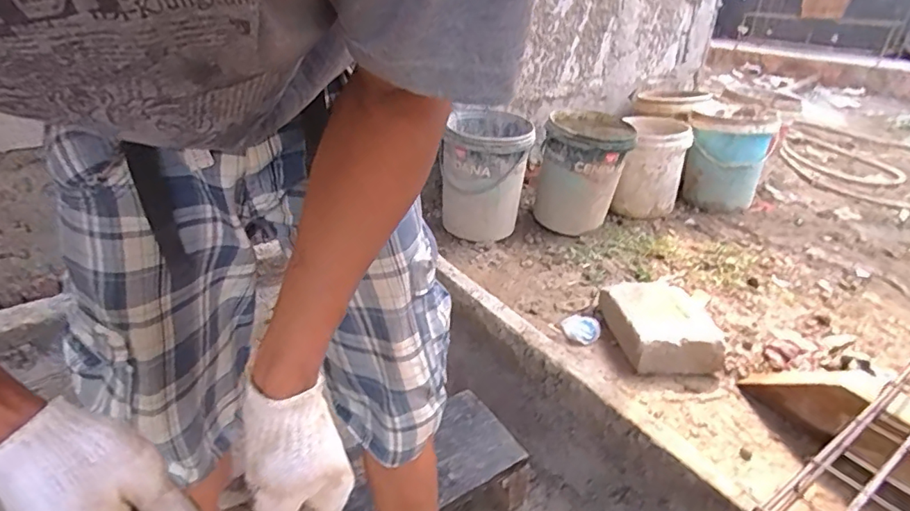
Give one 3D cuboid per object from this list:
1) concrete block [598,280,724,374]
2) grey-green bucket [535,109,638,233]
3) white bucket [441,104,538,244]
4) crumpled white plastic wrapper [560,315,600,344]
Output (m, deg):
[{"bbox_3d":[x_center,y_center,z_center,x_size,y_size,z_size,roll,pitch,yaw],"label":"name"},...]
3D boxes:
[{"bbox_3d":[0.498,0.186,1.277,0.229,0.113,0.253,-1,28,-7],"label":"concrete block"},{"bbox_3d":[0.447,-0.290,1.829,0.297,0.371,0.318,8,28,9],"label":"grey-green bucket"},{"bbox_3d":[0.101,-0.258,1.749,0.280,0.409,0.280,1,28,-3],"label":"white bucket"},{"bbox_3d":[0.325,0.188,1.338,0.105,0.033,0.076,24,34,34],"label":"crumpled white plastic wrapper"}]

